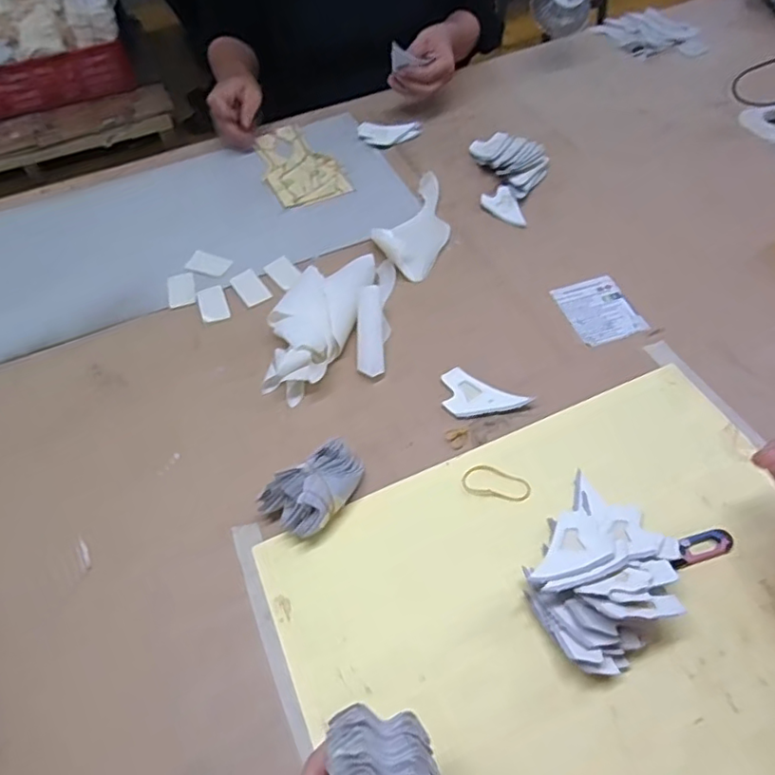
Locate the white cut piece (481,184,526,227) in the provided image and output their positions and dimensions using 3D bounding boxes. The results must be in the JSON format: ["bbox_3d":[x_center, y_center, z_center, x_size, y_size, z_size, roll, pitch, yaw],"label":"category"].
[{"bbox_3d":[0.146,-0.233,0.761,0.040,0.014,0.082,-9,50,-5],"label":"white cut piece"}]

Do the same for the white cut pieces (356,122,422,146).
[{"bbox_3d":[0.001,-0.371,0.869,0.091,0.017,0.043,2,54,6],"label":"white cut pieces"}]

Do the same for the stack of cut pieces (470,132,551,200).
[{"bbox_3d":[0.173,-0.311,0.807,0.080,0.024,0.135,-24,55,-13],"label":"stack of cut pieces"}]

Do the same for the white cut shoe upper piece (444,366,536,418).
[{"bbox_3d":[0.090,0.011,0.578,0.086,0.008,0.051,23,59,20],"label":"white cut shoe upper piece"}]

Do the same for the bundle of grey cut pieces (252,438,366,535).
[{"bbox_3d":[-0.059,0.083,0.514,0.056,0.049,0.096,37,65,26],"label":"bundle of grey cut pieces"}]

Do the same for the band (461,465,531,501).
[{"bbox_3d":[0.098,0.087,0.531,0.061,0.004,0.029,14,63,15],"label":"band"}]

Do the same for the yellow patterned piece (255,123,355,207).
[{"bbox_3d":[-0.133,-0.320,0.848,0.101,0.006,0.188,-25,57,-15],"label":"yellow patterned piece"}]

